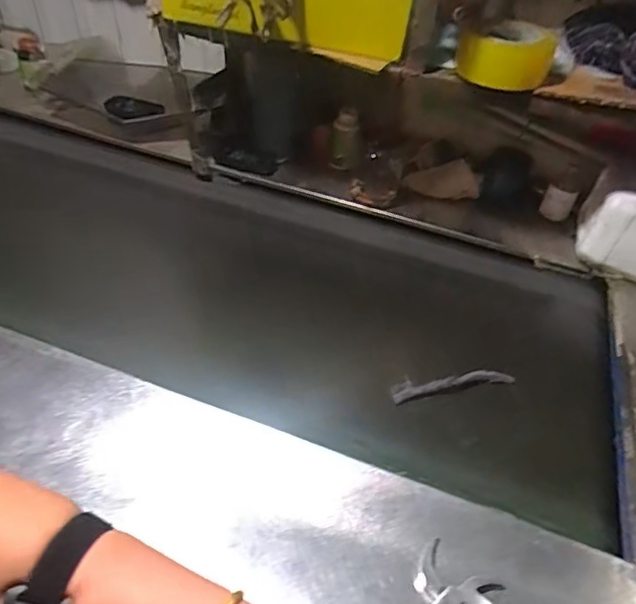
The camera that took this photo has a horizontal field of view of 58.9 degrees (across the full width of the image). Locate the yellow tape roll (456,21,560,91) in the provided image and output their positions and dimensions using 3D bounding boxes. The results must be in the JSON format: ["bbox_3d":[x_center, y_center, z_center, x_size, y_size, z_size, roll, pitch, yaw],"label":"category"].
[{"bbox_3d":[0.247,-0.329,0.748,0.113,0.060,0.118,3,44,-3],"label":"yellow tape roll"}]

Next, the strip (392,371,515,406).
[{"bbox_3d":[0.168,0.101,0.702,0.156,0.018,0.024,-8,46,-14],"label":"strip"}]

